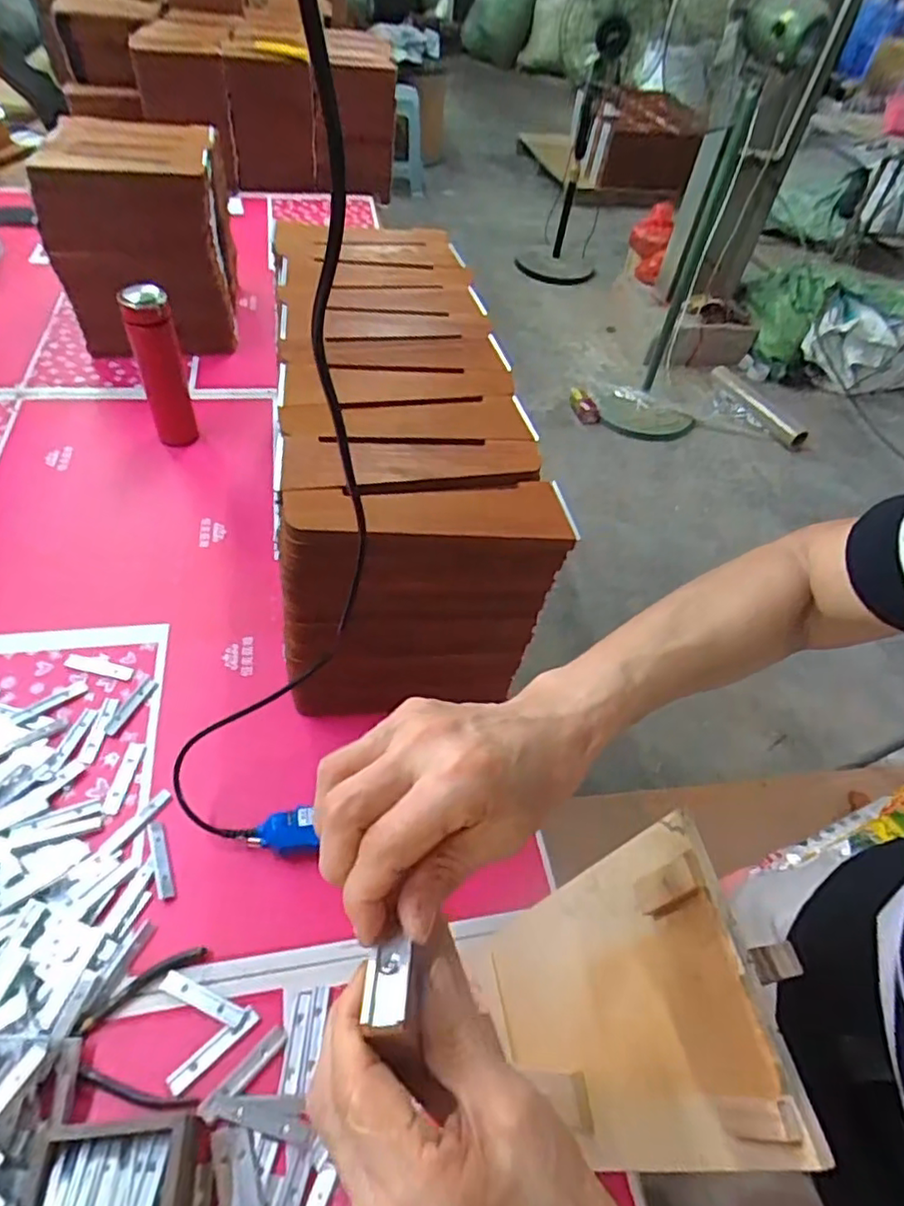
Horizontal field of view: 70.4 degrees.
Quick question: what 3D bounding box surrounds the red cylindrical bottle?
[{"bbox_3d":[-0.435,-0.349,0.964,0.065,0.234,0.057,-17,54,-18],"label":"red cylindrical bottle"}]

